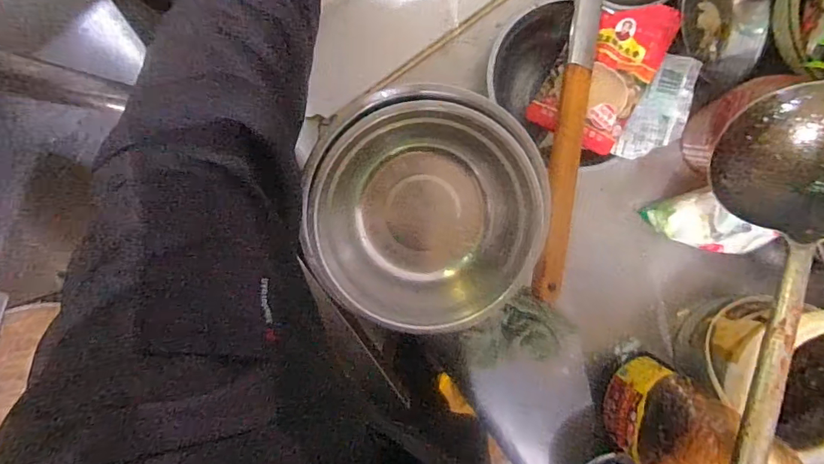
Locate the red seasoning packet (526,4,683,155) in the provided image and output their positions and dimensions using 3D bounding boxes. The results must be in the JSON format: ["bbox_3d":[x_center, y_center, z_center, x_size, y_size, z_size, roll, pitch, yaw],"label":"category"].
[{"bbox_3d":[0.244,-0.205,0.587,0.113,0.016,0.190,32,92,14],"label":"red seasoning packet"}]

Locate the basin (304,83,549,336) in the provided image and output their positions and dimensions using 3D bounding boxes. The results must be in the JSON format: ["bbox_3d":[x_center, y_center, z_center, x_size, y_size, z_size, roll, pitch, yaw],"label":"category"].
[{"bbox_3d":[0.012,-0.018,0.490,0.229,0.083,0.228,0,98,2],"label":"basin"}]

